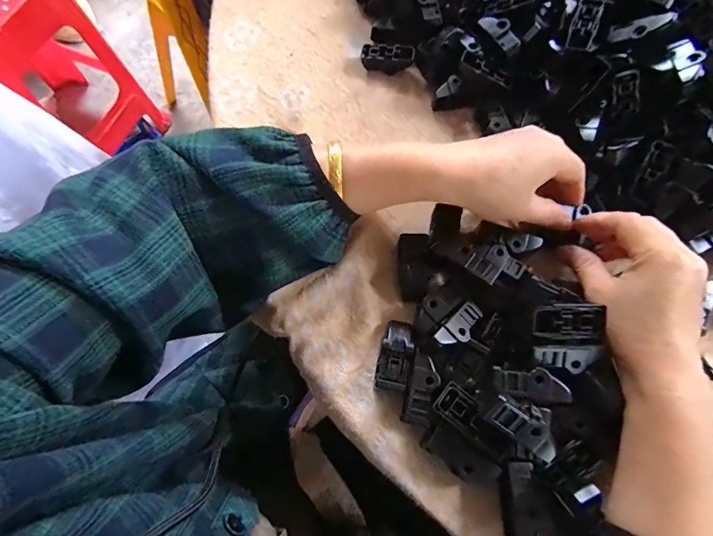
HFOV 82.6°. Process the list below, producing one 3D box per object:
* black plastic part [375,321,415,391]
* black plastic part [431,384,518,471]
[{"bbox_3d":[0.028,0.059,0.278,0.022,0.013,0.047,14,71,3],"label":"black plastic part"},{"bbox_3d":[0.074,0.099,0.251,0.058,0.017,0.021,43,75,12],"label":"black plastic part"}]

